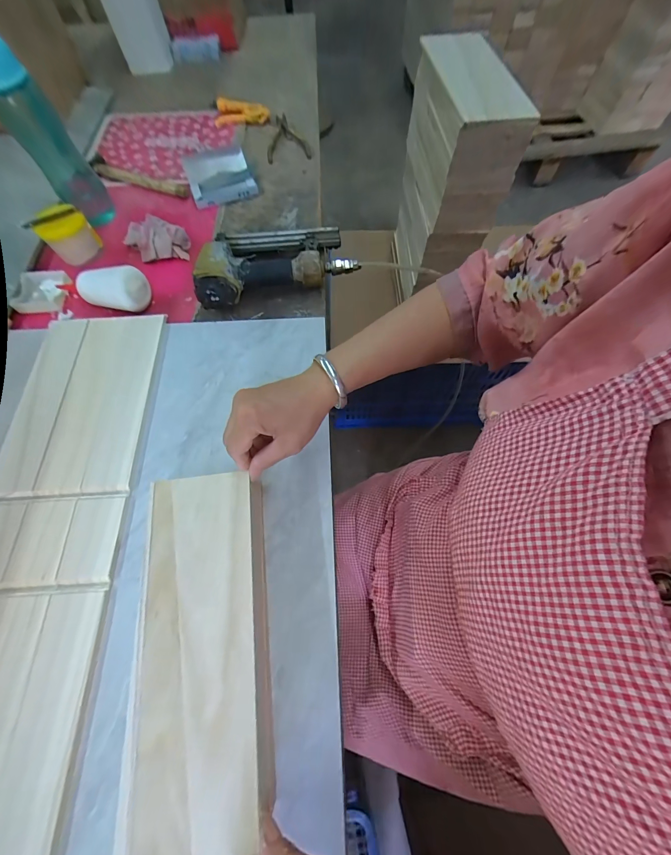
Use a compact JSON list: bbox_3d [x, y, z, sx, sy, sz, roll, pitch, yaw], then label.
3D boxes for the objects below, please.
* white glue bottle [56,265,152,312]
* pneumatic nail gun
[{"bbox_3d":[-0.382,-0.231,0.509,0.155,0.061,0.064,12,67,5],"label":"white glue bottle"},{"bbox_3d":[-0.100,-0.281,0.520,0.249,0.062,0.163,-14,67,-6],"label":"pneumatic nail gun"}]

